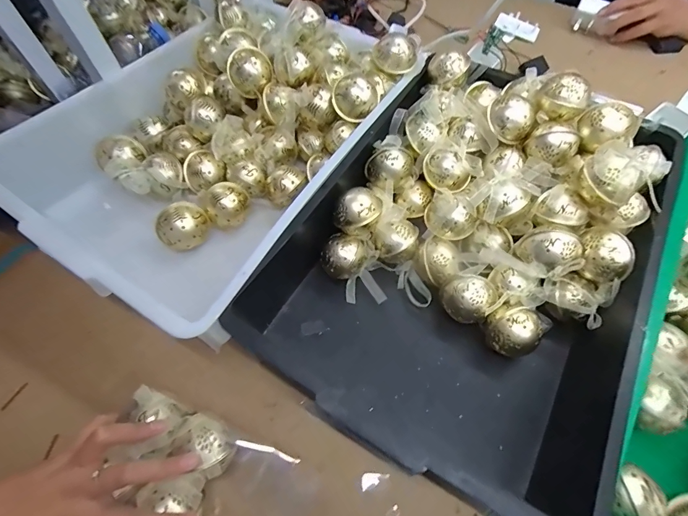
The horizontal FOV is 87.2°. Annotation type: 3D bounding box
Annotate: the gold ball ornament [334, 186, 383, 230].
[{"bbox_3d":[0.014,-0.051,0.419,0.047,0.043,0.051,0,61,0],"label":"gold ball ornament"}]

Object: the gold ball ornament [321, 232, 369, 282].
[{"bbox_3d":[-0.003,0.002,0.433,0.046,0.045,0.046,0,61,0],"label":"gold ball ornament"}]

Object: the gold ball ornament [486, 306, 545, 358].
[{"bbox_3d":[0.179,0.084,0.396,0.053,0.059,0.050,-1,61,0],"label":"gold ball ornament"}]

